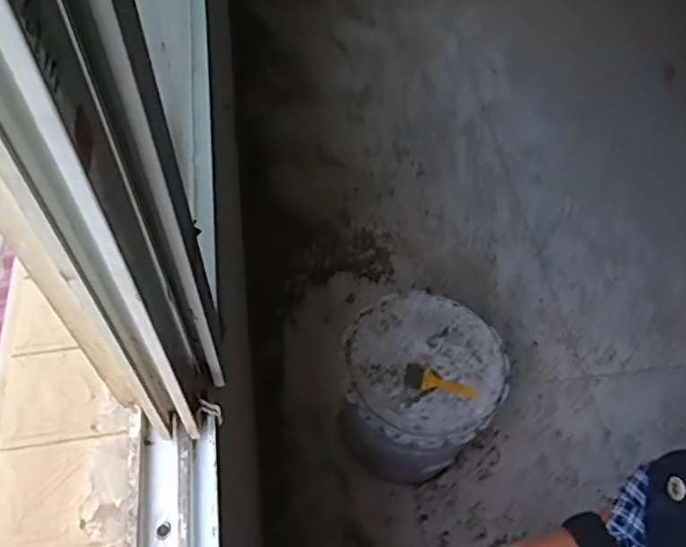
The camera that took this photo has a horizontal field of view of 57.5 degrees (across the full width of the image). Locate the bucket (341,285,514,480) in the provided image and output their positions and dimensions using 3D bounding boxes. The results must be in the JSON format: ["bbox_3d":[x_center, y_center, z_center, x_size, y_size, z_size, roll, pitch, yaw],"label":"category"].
[{"bbox_3d":[0.148,0.254,1.314,0.295,0.359,0.302,2,60,-3],"label":"bucket"}]

